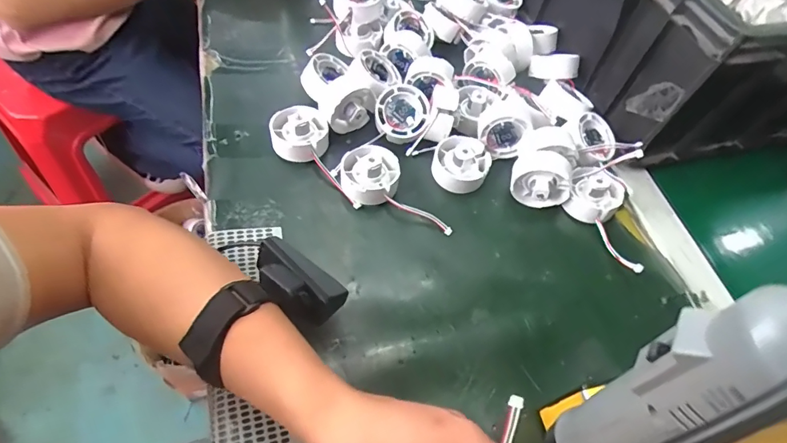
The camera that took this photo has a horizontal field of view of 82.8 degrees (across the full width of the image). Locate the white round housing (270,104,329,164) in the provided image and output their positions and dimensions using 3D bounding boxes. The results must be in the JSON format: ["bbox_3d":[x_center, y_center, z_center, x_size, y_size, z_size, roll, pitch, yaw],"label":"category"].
[{"bbox_3d":[-0.091,-0.088,0.434,0.053,0.027,0.055,0,61,-1],"label":"white round housing"}]

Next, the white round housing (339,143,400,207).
[{"bbox_3d":[-0.022,-0.048,0.419,0.053,0.024,0.059,2,58,-6],"label":"white round housing"}]

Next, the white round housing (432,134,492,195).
[{"bbox_3d":[0.067,-0.057,0.441,0.055,0.029,0.056,0,61,-1],"label":"white round housing"}]

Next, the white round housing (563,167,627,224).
[{"bbox_3d":[0.194,-0.025,0.431,0.052,0.031,0.046,28,59,10],"label":"white round housing"}]

